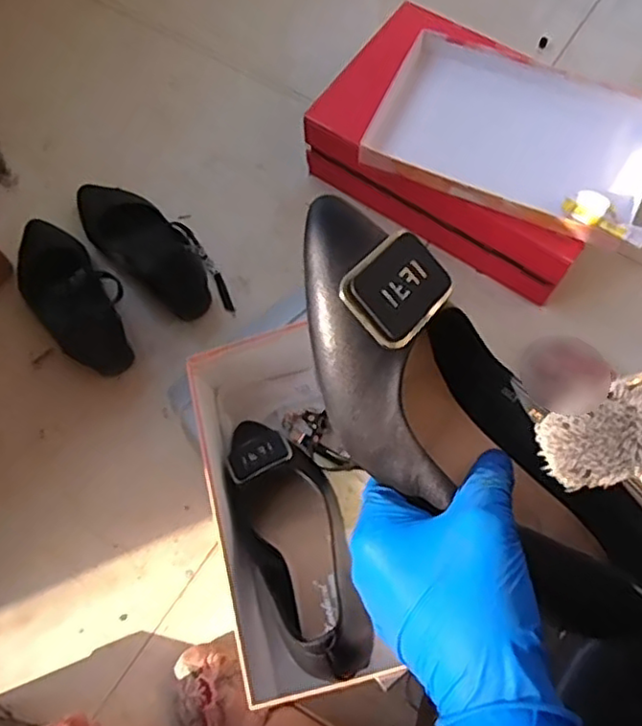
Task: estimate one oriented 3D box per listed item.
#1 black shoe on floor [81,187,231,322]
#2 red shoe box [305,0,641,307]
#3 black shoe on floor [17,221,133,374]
[{"bbox_3d":[-0.212,-0.149,0.786,0.250,0.066,0.094,38,74,15],"label":"black shoe on floor"},{"bbox_3d":[0.189,-0.253,0.773,0.371,0.141,0.234,29,72,13],"label":"red shoe box"},{"bbox_3d":[-0.299,-0.085,0.777,0.094,0.048,0.232,-39,72,-12],"label":"black shoe on floor"}]

